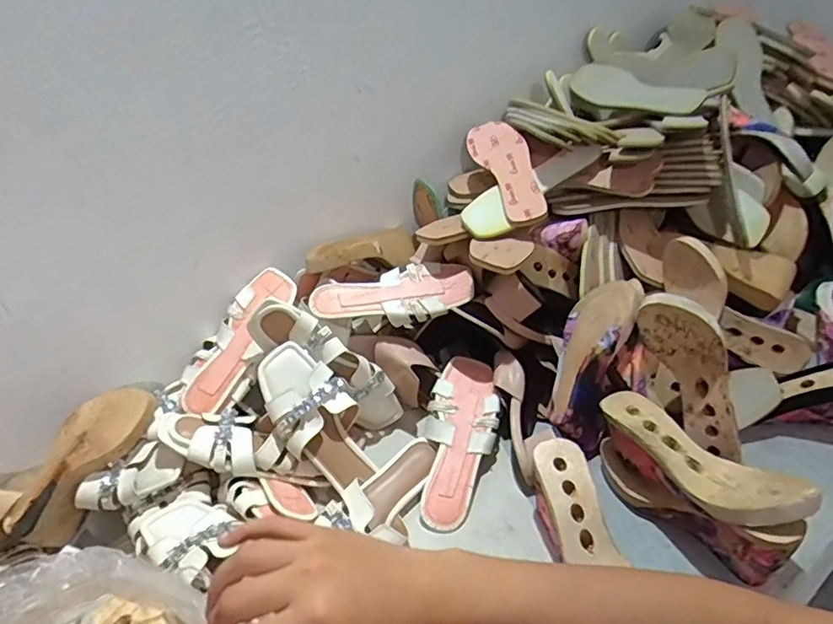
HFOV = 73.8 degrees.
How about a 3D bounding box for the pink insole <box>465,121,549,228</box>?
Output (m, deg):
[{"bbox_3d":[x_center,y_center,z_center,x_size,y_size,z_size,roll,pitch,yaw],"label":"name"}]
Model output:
[{"bbox_3d":[0.142,-0.224,0.858,0.076,0.013,0.240,-24,54,5],"label":"pink insole"}]

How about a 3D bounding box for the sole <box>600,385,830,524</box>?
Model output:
[{"bbox_3d":[0.309,0.151,0.616,0.078,0.051,0.234,-22,37,-22],"label":"sole"}]

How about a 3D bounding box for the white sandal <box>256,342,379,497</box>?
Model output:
[{"bbox_3d":[-0.129,0.135,0.719,0.097,0.203,0.048,-33,0,-33],"label":"white sandal"}]

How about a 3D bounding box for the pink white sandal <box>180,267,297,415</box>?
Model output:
[{"bbox_3d":[-0.256,0.038,0.796,0.084,0.034,0.232,17,70,31],"label":"pink white sandal"}]

